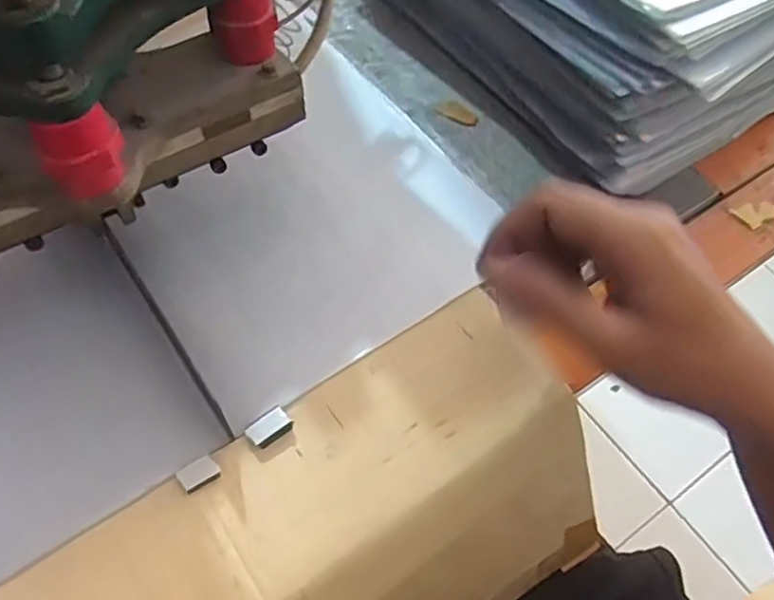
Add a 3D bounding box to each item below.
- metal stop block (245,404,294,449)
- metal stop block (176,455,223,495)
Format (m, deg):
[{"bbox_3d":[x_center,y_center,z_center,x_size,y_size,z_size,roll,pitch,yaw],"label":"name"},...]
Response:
[{"bbox_3d":[-0.064,0.069,0.351,0.023,0.005,0.015,-33,65,-22],"label":"metal stop block"},{"bbox_3d":[-0.098,0.090,0.337,0.020,0.004,0.013,-29,64,-20],"label":"metal stop block"}]

